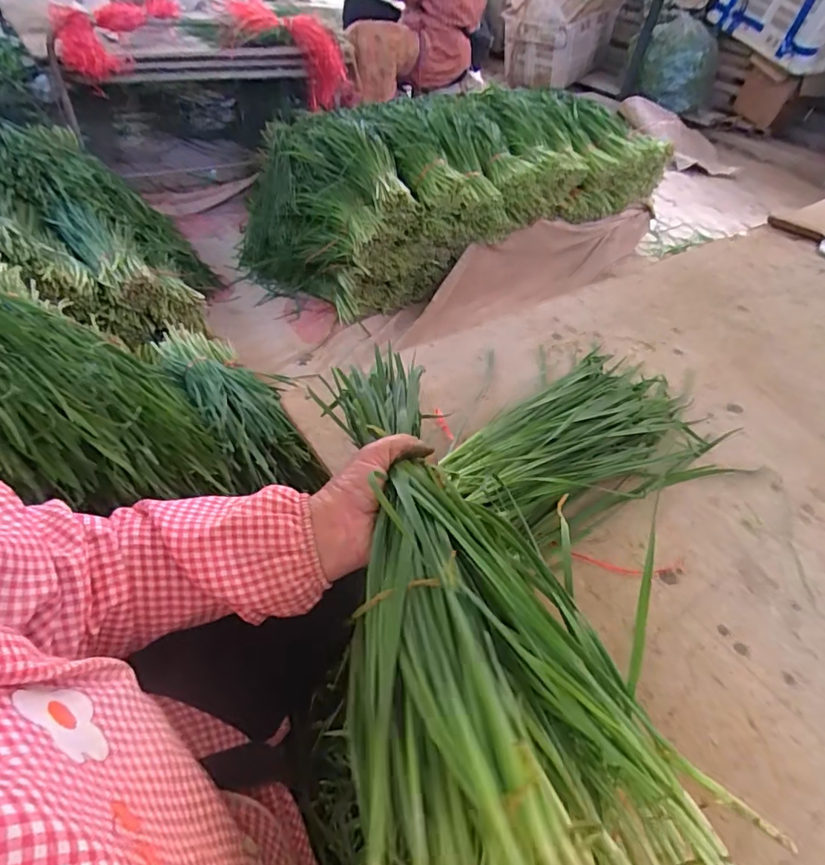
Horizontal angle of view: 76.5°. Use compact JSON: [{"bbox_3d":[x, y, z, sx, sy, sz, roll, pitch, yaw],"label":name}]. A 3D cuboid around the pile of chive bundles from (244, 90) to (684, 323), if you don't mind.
[{"bbox_3d":[0.113,-0.746,1.521,1.273,0.403,0.607,-17,49,-6],"label":"pile of chive bundles"}]

